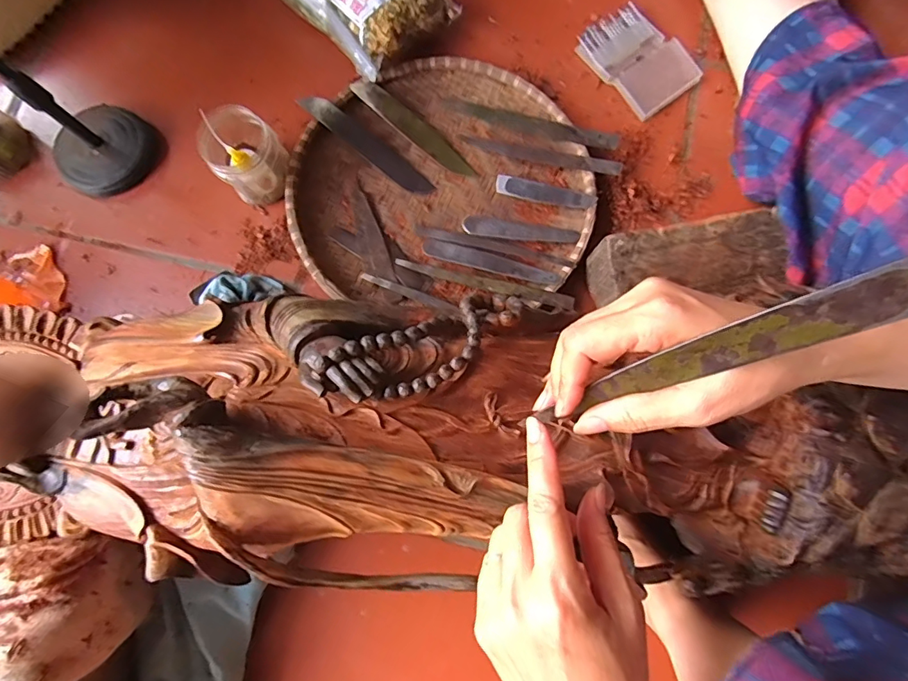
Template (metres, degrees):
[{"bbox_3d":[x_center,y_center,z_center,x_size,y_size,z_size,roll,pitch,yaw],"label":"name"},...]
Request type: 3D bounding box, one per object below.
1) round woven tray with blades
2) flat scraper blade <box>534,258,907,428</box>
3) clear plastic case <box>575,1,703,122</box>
[{"bbox_3d":[-0.009,-0.180,0.541,0.336,0.031,0.313,0,78,1],"label":"round woven tray with blades"},{"bbox_3d":[0.116,0.009,0.216,0.172,0.004,0.025,-28,108,35],"label":"flat scraper blade"},{"bbox_3d":[0.229,-0.351,0.583,0.095,0.018,0.133,-39,80,-7],"label":"clear plastic case"}]

